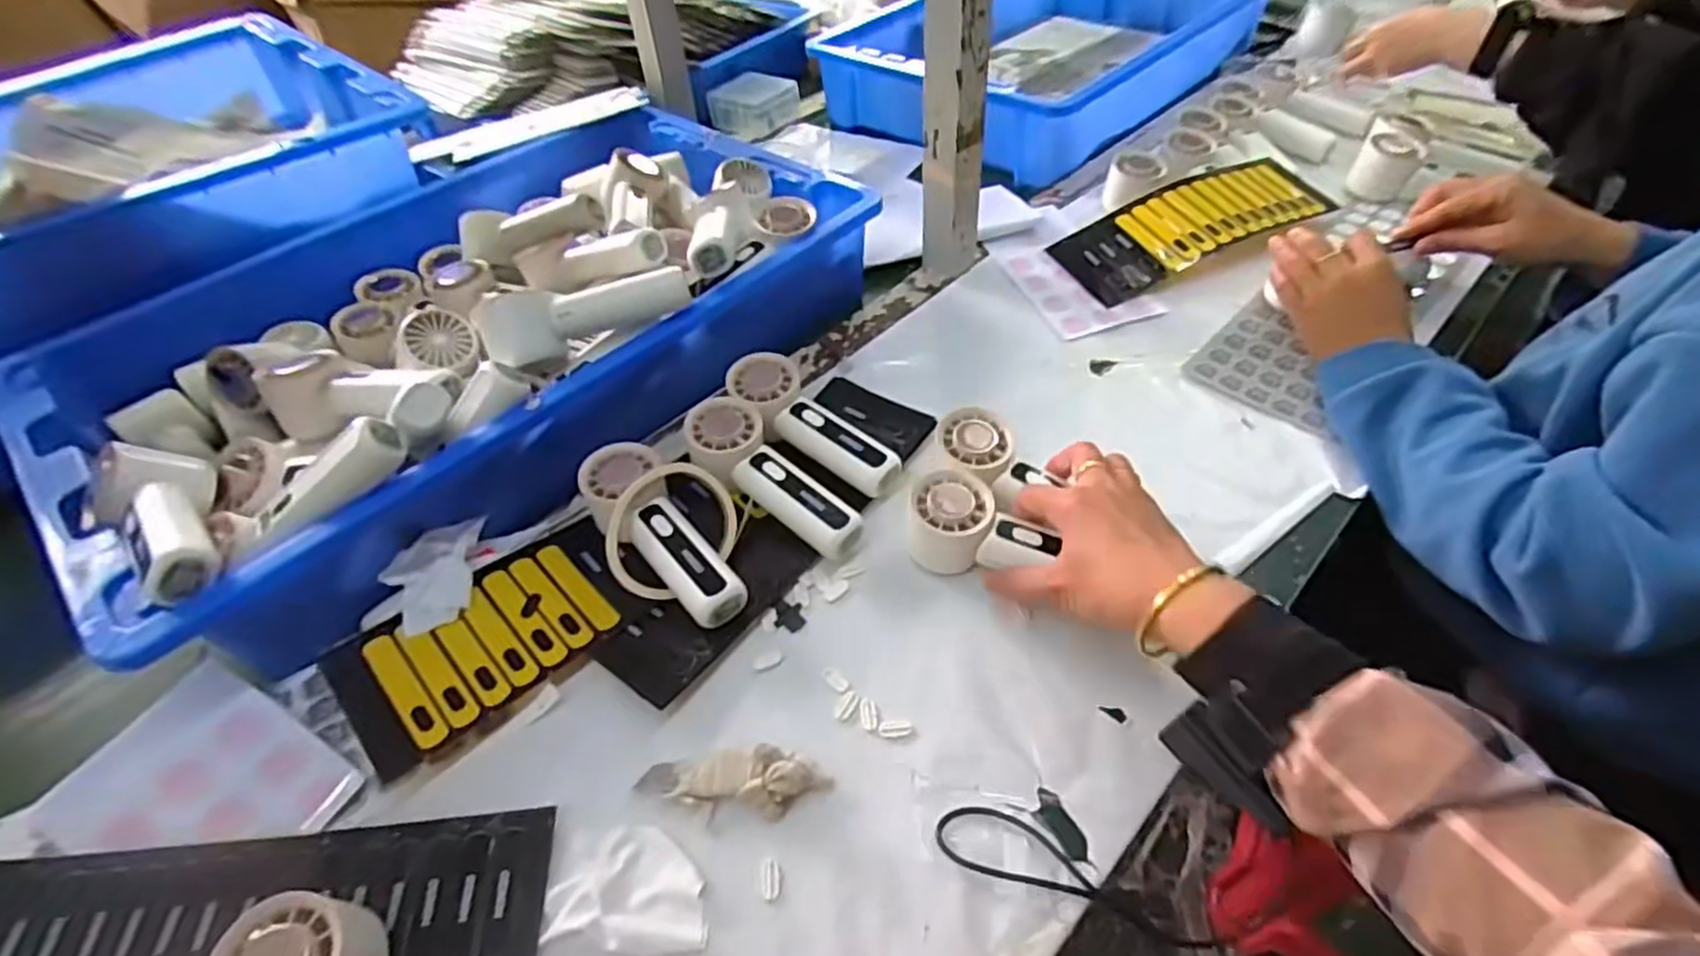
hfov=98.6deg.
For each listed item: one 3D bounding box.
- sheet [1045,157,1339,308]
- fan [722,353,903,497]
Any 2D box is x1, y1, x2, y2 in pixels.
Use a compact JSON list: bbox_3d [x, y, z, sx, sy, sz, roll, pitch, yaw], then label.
[{"bbox_3d":[0.362,-0.277,0.774,0.307,0.032,0.119,-26,50,-18],"label":"sheet"},{"bbox_3d":[-0.031,-0.037,0.575,0.158,0.058,0.052,34,58,30],"label":"fan"}]

